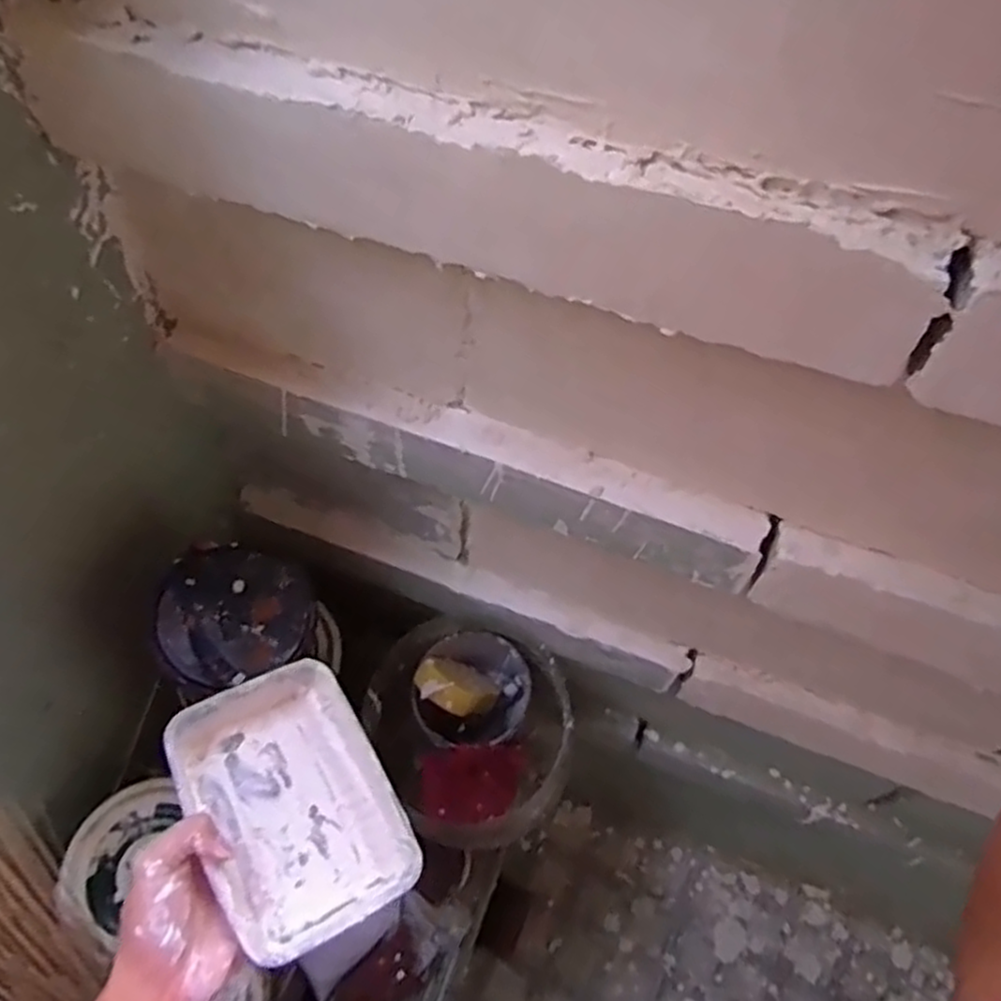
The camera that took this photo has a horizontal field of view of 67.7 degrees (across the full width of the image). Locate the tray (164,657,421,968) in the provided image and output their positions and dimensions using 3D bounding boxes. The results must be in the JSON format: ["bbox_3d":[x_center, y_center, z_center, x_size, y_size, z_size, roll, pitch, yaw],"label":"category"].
[{"bbox_3d":[-0.135,0.199,0.494,0.112,0.058,0.164,-26,62,-18],"label":"tray"}]

